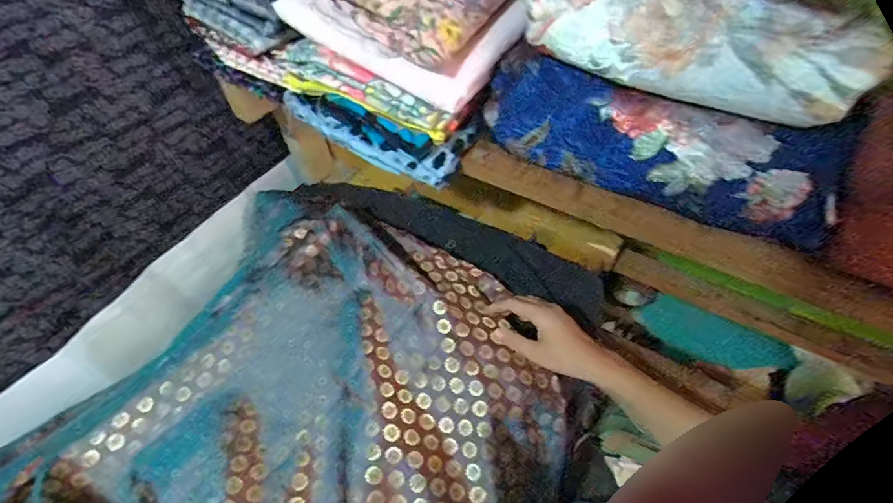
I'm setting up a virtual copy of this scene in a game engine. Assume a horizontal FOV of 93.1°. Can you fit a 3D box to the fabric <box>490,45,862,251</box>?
[{"bbox_3d":[0.164,-0.089,0.356,0.280,0.078,0.046,25,58,22],"label":"fabric"}]

